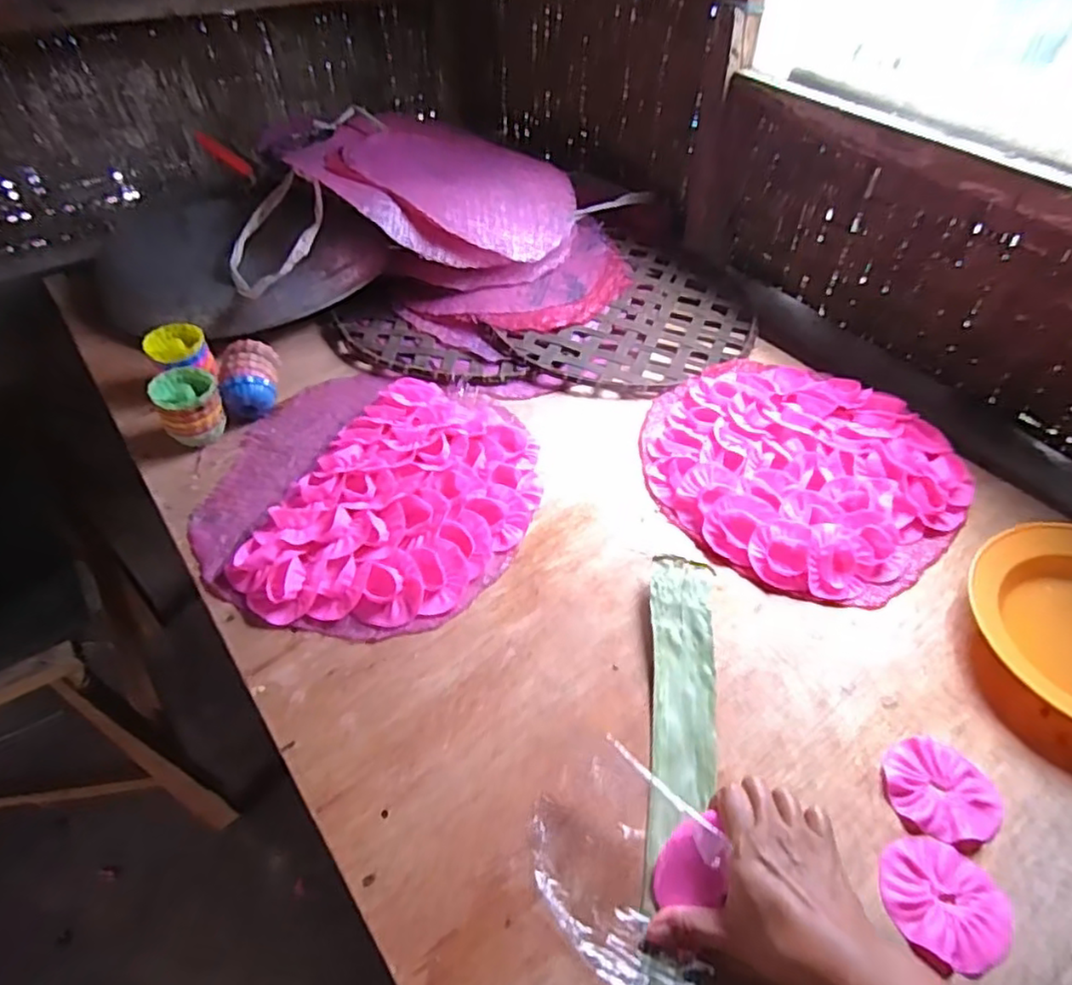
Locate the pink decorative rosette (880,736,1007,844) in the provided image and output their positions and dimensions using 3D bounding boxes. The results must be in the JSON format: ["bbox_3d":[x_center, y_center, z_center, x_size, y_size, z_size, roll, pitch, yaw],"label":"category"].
[{"bbox_3d":[0.305,0.221,0.494,0.079,0.004,0.074,-1,48,-3],"label":"pink decorative rosette"}]

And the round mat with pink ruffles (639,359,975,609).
[{"bbox_3d":[0.280,-0.033,0.706,0.300,0.022,0.316,1,48,-1],"label":"round mat with pink ruffles"}]

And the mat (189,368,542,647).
[{"bbox_3d":[-0.169,-0.011,0.674,0.324,0.033,0.328,1,48,-1],"label":"mat"}]

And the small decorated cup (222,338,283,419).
[{"bbox_3d":[-0.322,-0.126,0.750,0.056,0.061,0.084,-10,49,-10],"label":"small decorated cup"}]

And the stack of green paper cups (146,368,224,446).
[{"bbox_3d":[-0.373,-0.089,0.714,0.066,0.070,0.067,-31,56,-26],"label":"stack of green paper cups"}]

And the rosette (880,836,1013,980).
[{"bbox_3d":[0.276,0.275,0.444,0.076,0.009,0.074,28,53,22],"label":"rosette"}]

